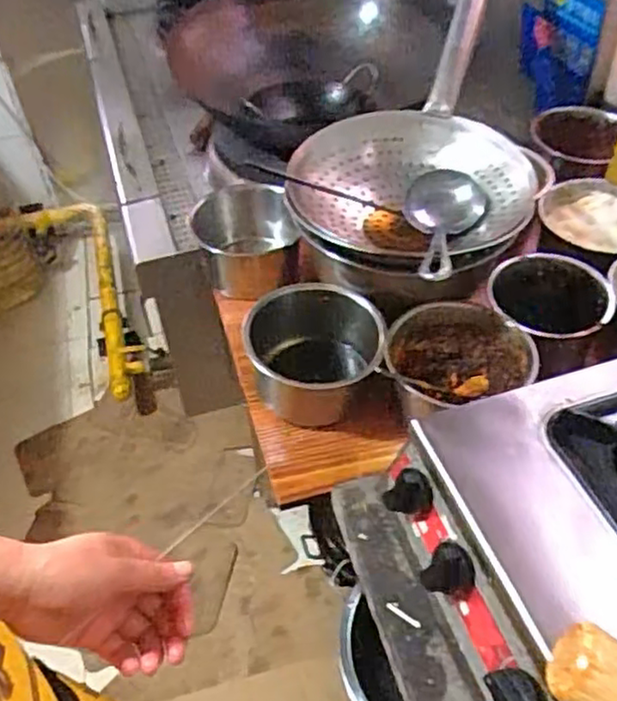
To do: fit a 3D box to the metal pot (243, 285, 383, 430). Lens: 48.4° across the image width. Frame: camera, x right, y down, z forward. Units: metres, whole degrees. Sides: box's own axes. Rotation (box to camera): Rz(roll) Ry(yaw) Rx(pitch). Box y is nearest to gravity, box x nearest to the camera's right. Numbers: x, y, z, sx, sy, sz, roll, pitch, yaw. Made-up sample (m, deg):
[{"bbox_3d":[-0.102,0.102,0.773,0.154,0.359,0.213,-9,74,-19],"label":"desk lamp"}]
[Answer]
[{"bbox_3d":[0.003,0.011,0.793,0.153,0.110,0.163,-3,45,3],"label":"metal pot"}]

